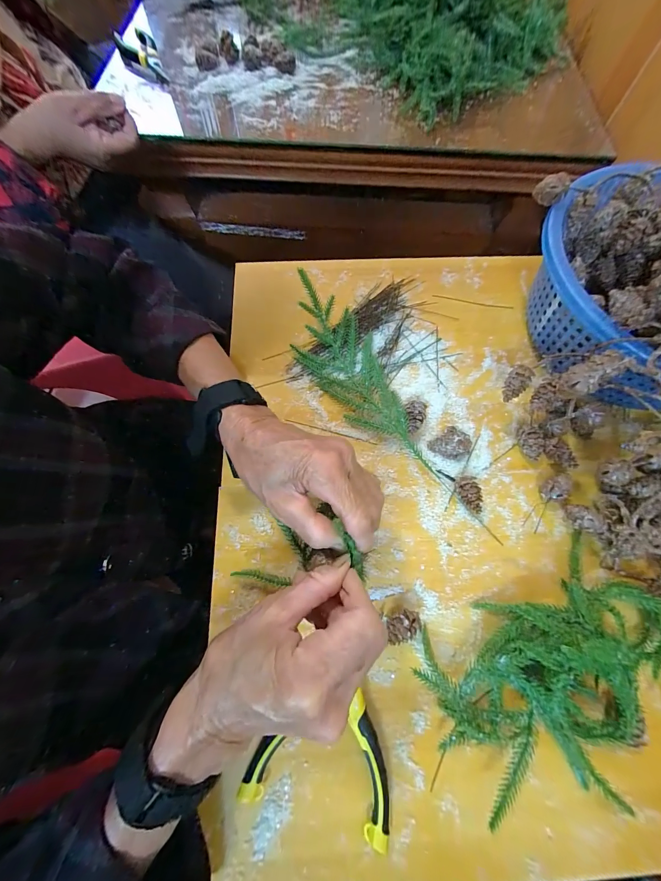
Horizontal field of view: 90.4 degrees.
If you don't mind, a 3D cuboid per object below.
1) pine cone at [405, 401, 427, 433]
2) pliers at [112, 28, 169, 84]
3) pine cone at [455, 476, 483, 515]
[{"bbox_3d":[0.087,-0.022,0.341,0.020,0.020,0.032,7,70,1],"label":"pine cone"},{"bbox_3d":[-0.302,-0.610,0.526,0.055,0.025,0.152,-23,72,-10],"label":"pliers"},{"bbox_3d":[0.132,0.053,0.313,0.017,0.025,0.035,-18,71,-8],"label":"pine cone"}]

